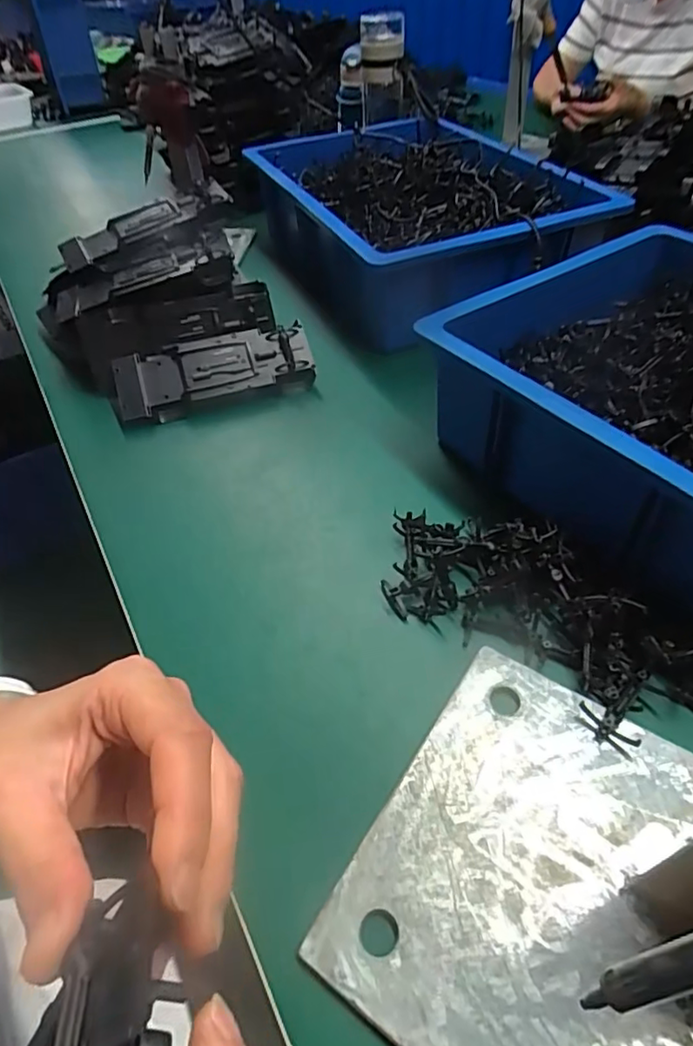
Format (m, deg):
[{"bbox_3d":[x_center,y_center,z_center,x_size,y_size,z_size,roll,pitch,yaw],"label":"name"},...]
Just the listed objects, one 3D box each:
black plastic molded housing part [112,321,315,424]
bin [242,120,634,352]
[{"bbox_3d":[-0.135,-0.152,0.576,0.197,0.032,0.078,-14,74,-5],"label":"black plastic molded housing part"},{"bbox_3d":[0.077,-0.417,0.748,0.310,0.105,0.493,-19,48,-11],"label":"bin"}]

